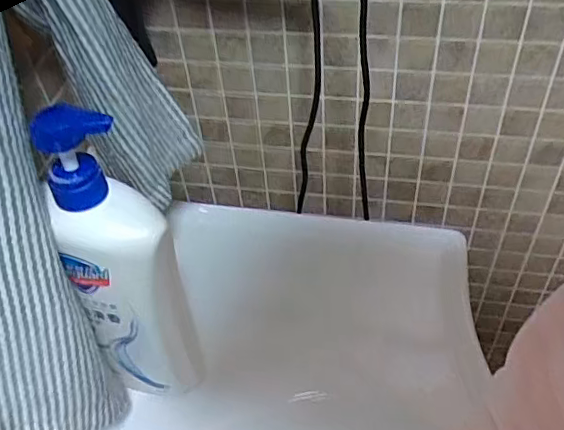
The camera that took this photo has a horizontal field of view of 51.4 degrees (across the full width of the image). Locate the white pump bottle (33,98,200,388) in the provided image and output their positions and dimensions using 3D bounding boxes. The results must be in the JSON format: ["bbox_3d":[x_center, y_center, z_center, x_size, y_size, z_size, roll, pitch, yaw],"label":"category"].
[{"bbox_3d":[-0.109,0.040,0.429,0.075,0.247,0.052,6,48,11],"label":"white pump bottle"}]

